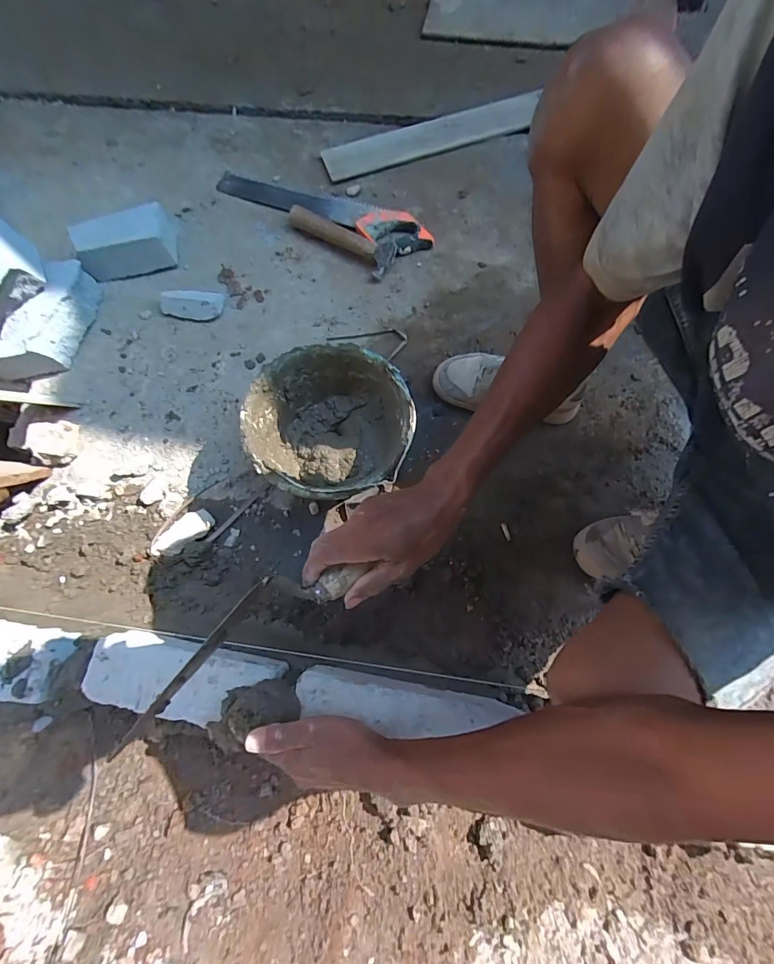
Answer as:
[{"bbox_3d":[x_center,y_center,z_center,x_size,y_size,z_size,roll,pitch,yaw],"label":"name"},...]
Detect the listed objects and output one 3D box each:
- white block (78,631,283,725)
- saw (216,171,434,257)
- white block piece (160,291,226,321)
[{"bbox_3d":[-0.249,0.245,0.514,0.220,0.067,0.082,9,73,6],"label":"white block"},{"bbox_3d":[-0.144,-0.632,0.943,0.530,0.029,0.110,26,75,10],"label":"saw"},{"bbox_3d":[-0.409,-0.375,0.861,0.125,0.023,0.061,0,73,3],"label":"white block piece"}]

